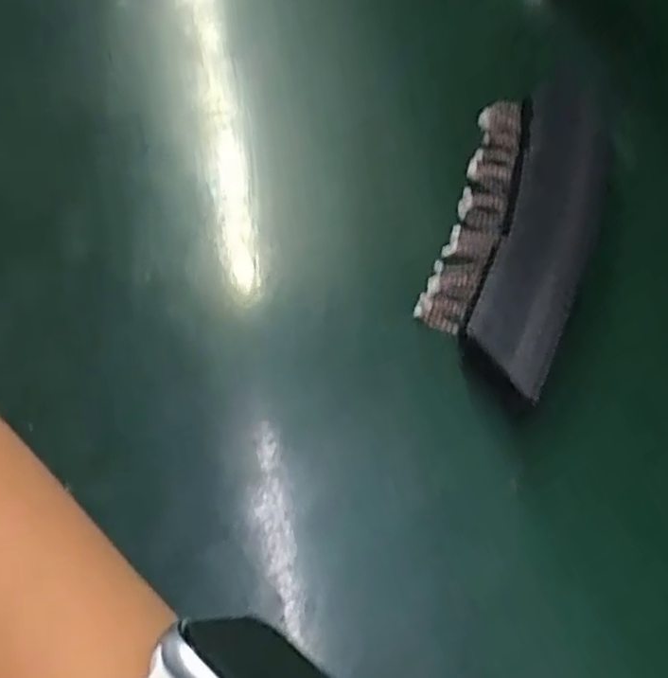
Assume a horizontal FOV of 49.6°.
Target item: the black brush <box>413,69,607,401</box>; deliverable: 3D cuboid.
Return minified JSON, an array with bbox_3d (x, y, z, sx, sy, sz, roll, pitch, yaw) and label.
[{"bbox_3d":[0.076,-0.050,0.296,0.055,0.029,0.159,16,61,9],"label":"black brush"}]

